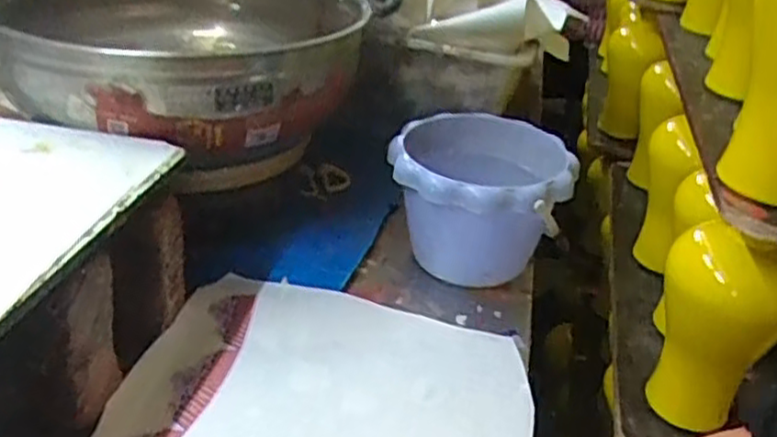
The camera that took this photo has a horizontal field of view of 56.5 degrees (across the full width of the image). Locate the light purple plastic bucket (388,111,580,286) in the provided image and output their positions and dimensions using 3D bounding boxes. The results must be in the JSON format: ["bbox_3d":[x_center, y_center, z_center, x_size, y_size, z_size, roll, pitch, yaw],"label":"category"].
[{"bbox_3d":[0.079,-0.007,0.669,0.161,0.129,0.155,4,30,-2],"label":"light purple plastic bucket"}]

